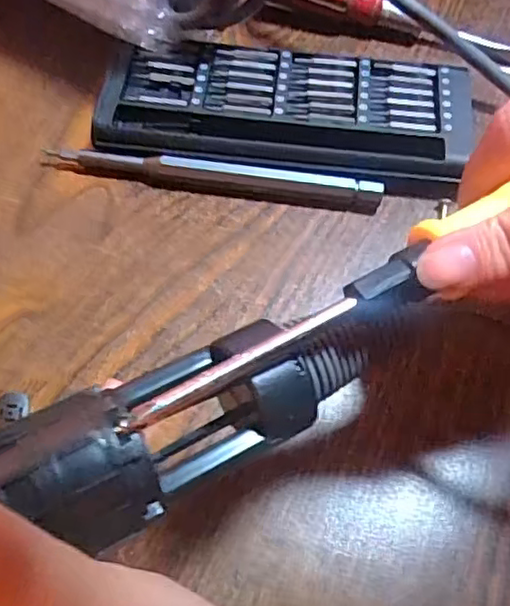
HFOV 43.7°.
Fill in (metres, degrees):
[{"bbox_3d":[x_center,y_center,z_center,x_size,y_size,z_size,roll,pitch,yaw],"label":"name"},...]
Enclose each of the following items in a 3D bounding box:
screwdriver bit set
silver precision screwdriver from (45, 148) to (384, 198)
[{"bbox_3d":[0.013,-0.082,0.274,0.153,0.018,0.063,8,60,1],"label":"screwdriver bit set"},{"bbox_3d":[-0.016,-0.053,0.259,0.134,0.012,0.008,7,60,0],"label":"silver precision screwdriver"}]

